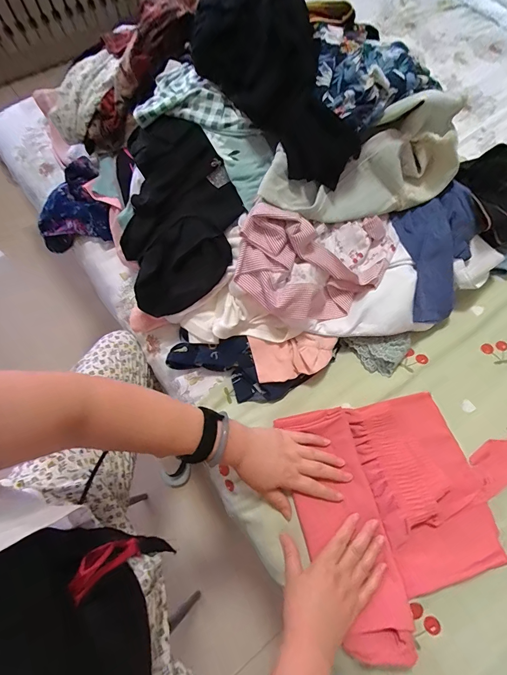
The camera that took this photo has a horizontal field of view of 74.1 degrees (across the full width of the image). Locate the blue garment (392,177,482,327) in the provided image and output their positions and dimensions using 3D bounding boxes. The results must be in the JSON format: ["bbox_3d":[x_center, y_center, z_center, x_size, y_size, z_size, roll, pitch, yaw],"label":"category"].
[{"bbox_3d":[0.294,-0.137,0.547,0.119,0.036,0.221,6,90,3],"label":"blue garment"}]

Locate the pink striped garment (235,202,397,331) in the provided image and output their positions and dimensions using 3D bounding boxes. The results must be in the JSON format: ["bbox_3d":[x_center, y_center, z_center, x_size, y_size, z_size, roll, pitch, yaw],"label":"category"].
[{"bbox_3d":[0.113,-0.104,0.526,0.275,0.061,0.177,0,97,-27],"label":"pink striped garment"}]

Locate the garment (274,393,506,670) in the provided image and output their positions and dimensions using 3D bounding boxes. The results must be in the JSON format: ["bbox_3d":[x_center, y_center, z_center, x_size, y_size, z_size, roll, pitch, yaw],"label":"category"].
[{"bbox_3d":[0.261,0.221,0.465,0.389,0.034,0.293,-12,65,-5],"label":"garment"}]

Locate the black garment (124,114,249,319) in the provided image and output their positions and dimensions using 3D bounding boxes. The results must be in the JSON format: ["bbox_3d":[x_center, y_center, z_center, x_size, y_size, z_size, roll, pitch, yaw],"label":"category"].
[{"bbox_3d":[-0.126,-0.182,0.525,0.217,0.050,0.289,9,100,23],"label":"black garment"}]

